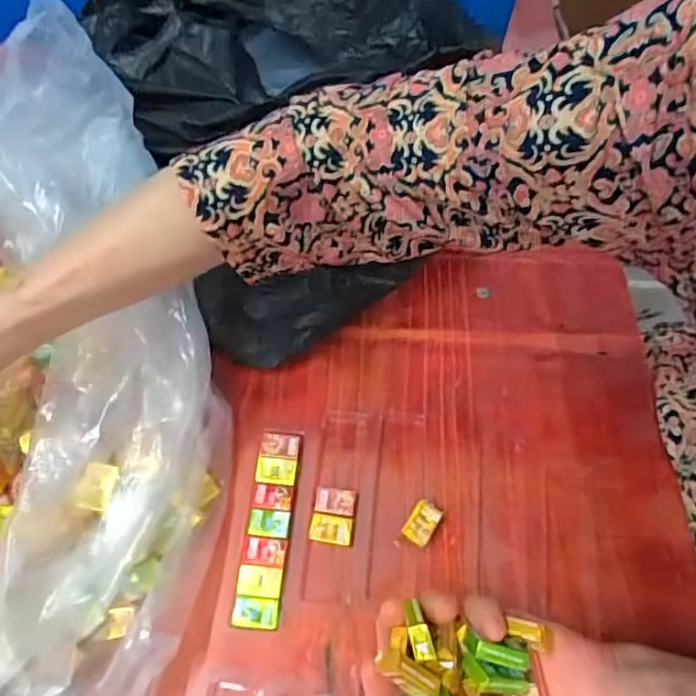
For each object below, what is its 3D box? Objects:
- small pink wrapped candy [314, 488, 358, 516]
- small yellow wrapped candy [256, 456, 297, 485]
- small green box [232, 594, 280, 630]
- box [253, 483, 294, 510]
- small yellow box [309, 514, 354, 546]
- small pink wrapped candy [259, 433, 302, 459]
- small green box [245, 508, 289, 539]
[{"bbox_3d":[-0.008,0.098,0.373,0.026,0.004,0.017,8,60,2],"label":"small pink wrapped candy"},{"bbox_3d":[-0.047,0.079,0.379,0.026,0.004,0.017,3,60,-1],"label":"small yellow wrapped candy"},{"bbox_3d":[-0.053,0.153,0.338,0.026,0.004,0.017,4,60,0],"label":"small green box"},{"bbox_3d":[-0.047,0.094,0.371,0.025,0.004,0.016,4,60,0],"label":"box"},{"bbox_3d":[-0.010,0.113,0.365,0.027,0.004,0.017,7,60,1],"label":"small yellow box"},{"bbox_3d":[-0.045,0.065,0.389,0.026,0.004,0.017,5,60,0],"label":"small pink wrapped candy"},{"bbox_3d":[-0.049,0.109,0.363,0.025,0.004,0.017,5,60,0],"label":"small green box"}]

